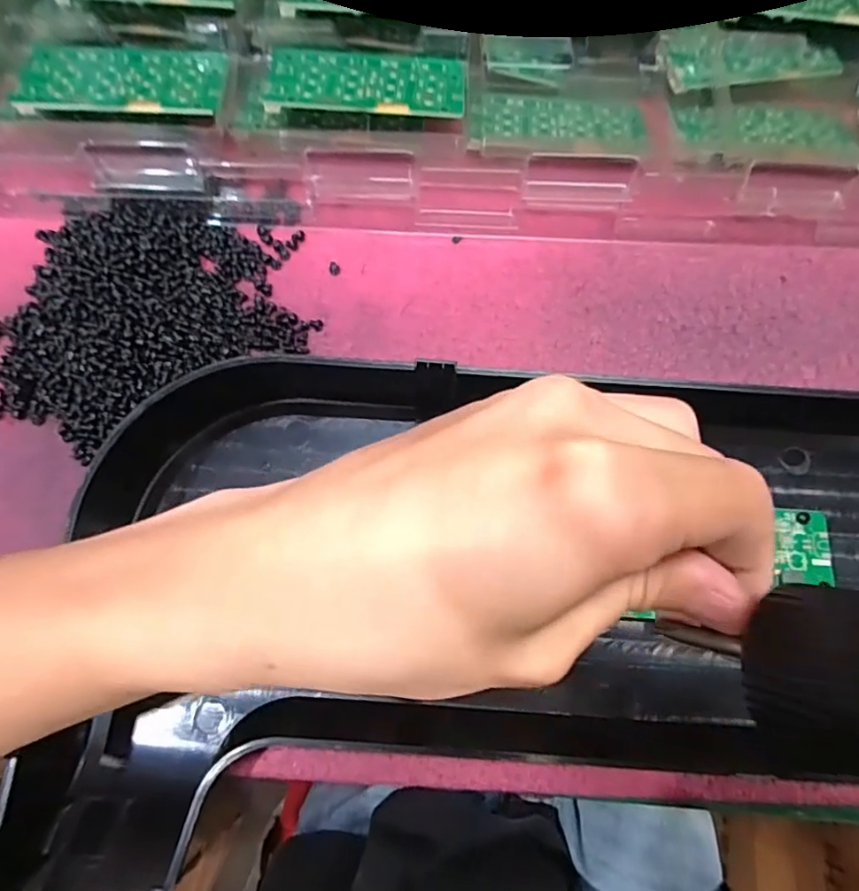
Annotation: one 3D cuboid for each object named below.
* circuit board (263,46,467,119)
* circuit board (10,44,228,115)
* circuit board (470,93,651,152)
[{"bbox_3d":[-0.030,-0.176,0.282,0.093,0.004,0.043,3,62,-2],"label":"circuit board"},{"bbox_3d":[-0.146,-0.178,0.281,0.092,0.004,0.047,-1,64,-4],"label":"circuit board"},{"bbox_3d":[0.067,-0.168,0.301,0.091,0.004,0.044,-1,59,-6],"label":"circuit board"}]

